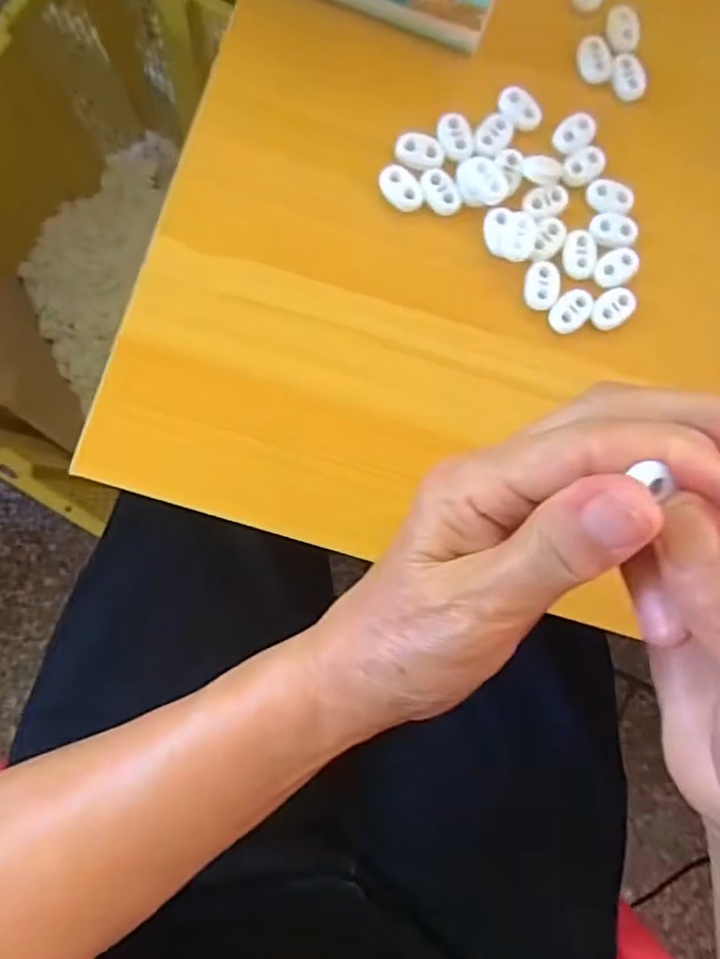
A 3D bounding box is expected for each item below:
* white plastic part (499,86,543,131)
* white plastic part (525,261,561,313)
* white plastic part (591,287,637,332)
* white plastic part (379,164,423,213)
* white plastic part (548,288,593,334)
[{"bbox_3d":[0.075,-0.174,0.301,0.016,0.004,0.022,-37,89,-9],"label":"white plastic part"},{"bbox_3d":[0.083,-0.089,0.294,0.015,0.004,0.023,9,83,-5],"label":"white plastic part"},{"bbox_3d":[0.117,-0.078,0.297,0.015,0.005,0.021,45,81,0],"label":"white plastic part"},{"bbox_3d":[0.019,-0.132,0.293,0.016,0.004,0.023,-36,89,-9],"label":"white plastic part"},{"bbox_3d":[0.097,-0.077,0.295,0.016,0.004,0.022,45,81,0],"label":"white plastic part"}]

